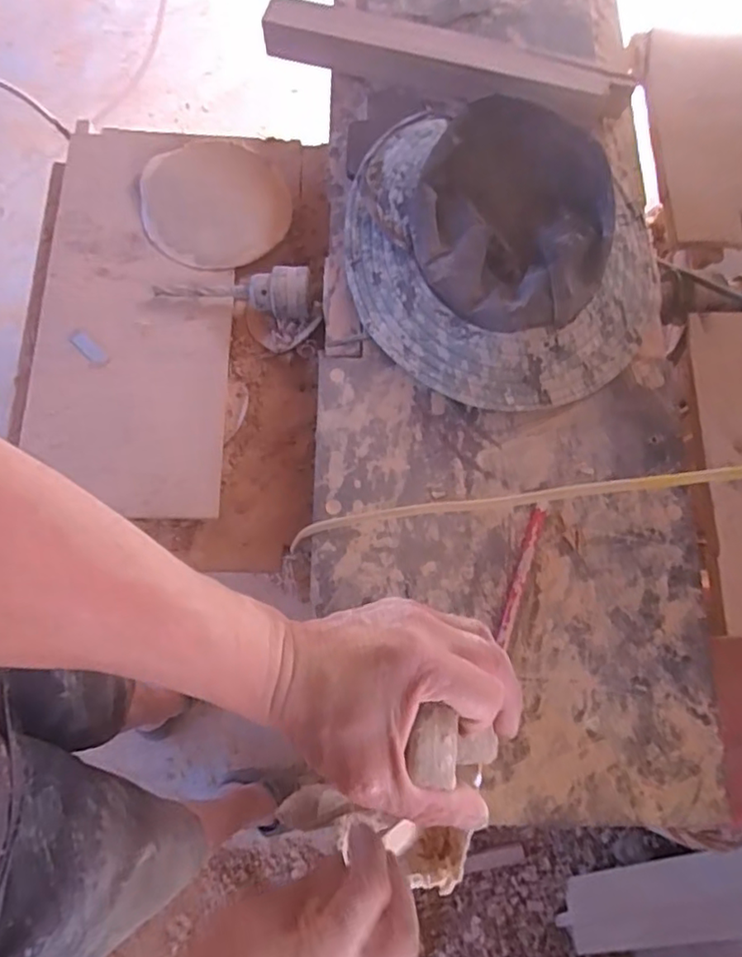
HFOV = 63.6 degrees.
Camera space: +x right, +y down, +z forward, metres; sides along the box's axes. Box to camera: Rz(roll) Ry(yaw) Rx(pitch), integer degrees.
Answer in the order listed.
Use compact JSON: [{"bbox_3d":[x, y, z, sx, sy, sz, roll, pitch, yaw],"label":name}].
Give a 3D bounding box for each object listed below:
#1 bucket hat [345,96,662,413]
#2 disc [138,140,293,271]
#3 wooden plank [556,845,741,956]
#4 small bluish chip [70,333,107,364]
[{"bbox_3d":[0.123,-0.216,0.570,0.304,0.074,0.286,0,75,0],"label":"bucket hat"},{"bbox_3d":[-0.177,-0.319,0.684,0.159,0.029,0.170,0,75,0],"label":"disc"},{"bbox_3d":[0.523,0.638,0.915,0.020,0.541,0.112,24,41,-28],"label":"wooden plank"},{"bbox_3d":[-0.303,-0.140,0.645,0.042,0.006,0.018,40,78,10],"label":"small bluish chip"}]

